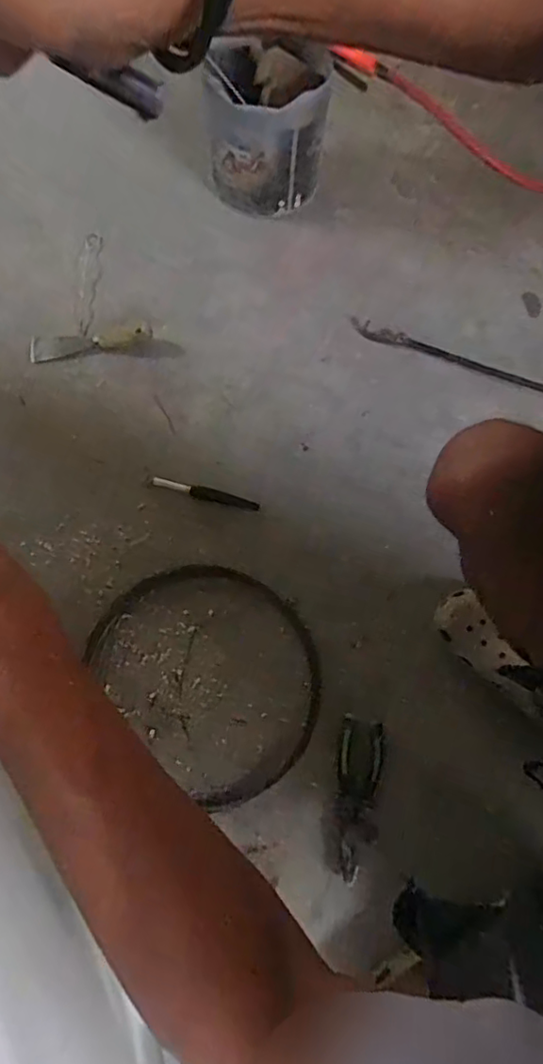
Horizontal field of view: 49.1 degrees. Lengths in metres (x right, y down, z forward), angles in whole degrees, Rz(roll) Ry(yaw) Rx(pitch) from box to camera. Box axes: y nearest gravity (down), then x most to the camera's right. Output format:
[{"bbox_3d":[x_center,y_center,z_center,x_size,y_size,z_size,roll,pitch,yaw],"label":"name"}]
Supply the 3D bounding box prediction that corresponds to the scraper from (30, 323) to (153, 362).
[{"bbox_3d":[-0.273,-0.292,0.898,0.181,0.016,0.043,-11,72,-5],"label":"scraper"}]

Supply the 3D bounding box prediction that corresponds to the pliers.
[{"bbox_3d":[0.096,0.310,0.698,0.053,0.013,0.171,13,71,3],"label":"pliers"}]

